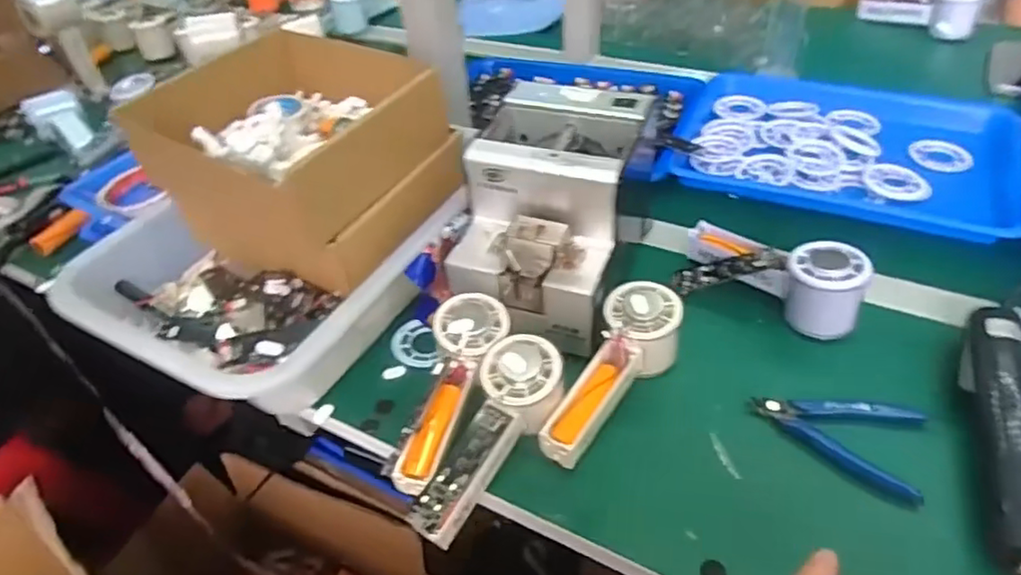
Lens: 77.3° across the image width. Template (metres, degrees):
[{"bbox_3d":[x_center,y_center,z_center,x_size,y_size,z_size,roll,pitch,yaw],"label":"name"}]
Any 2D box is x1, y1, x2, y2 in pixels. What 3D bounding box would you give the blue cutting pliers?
[{"bbox_3d":[0.232,0.103,0.458,0.111,0.015,0.068,16,46,25],"label":"blue cutting pliers"}]

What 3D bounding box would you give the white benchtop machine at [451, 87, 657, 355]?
[{"bbox_3d":[0.035,-0.065,0.540,0.129,0.136,0.181,11,44,20],"label":"white benchtop machine"}]

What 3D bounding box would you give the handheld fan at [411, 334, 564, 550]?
[{"bbox_3d":[-0.012,0.105,0.446,0.056,0.046,0.153,21,68,29],"label":"handheld fan"}]

